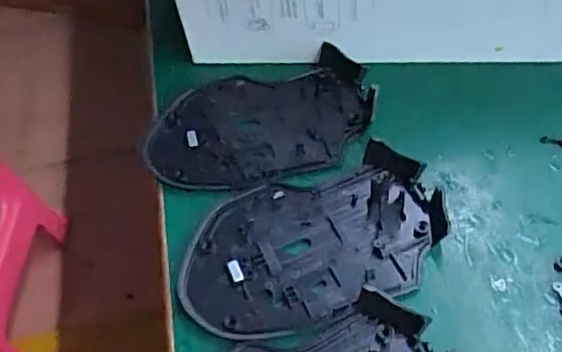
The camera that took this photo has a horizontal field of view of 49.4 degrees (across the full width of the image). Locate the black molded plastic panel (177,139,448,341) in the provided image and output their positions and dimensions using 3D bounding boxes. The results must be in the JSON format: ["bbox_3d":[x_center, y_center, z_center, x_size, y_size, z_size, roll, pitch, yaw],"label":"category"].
[{"bbox_3d":[0.013,0.027,0.264,0.114,0.011,0.070,-18,53,-7],"label":"black molded plastic panel"}]

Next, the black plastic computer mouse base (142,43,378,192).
[{"bbox_3d":[-0.012,-0.029,0.310,0.114,0.011,0.071,-8,52,0],"label":"black plastic computer mouse base"}]

